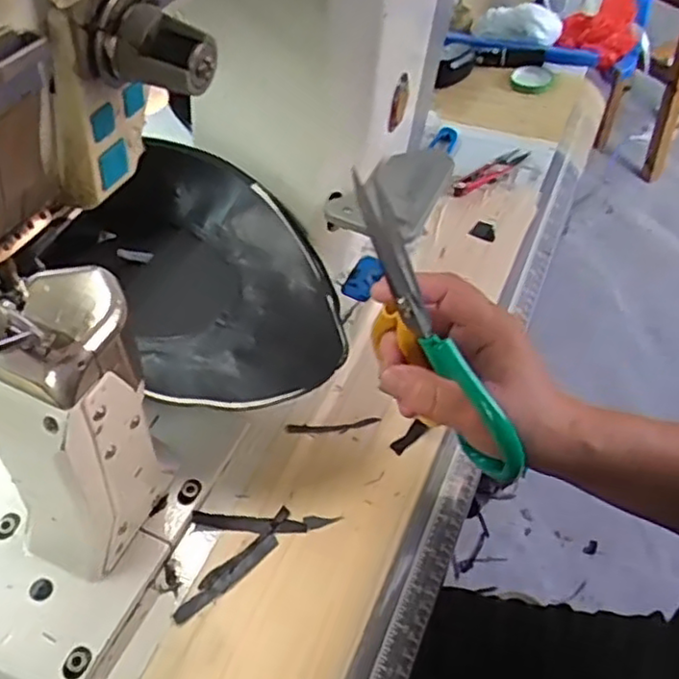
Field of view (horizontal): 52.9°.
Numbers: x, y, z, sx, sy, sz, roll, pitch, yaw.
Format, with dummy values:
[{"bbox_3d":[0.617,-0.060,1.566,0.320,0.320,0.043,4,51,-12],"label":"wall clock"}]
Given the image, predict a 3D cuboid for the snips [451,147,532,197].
[{"bbox_3d":[0.150,-0.167,0.682,0.098,0.015,0.023,-33,53,-24],"label":"snips"}]

